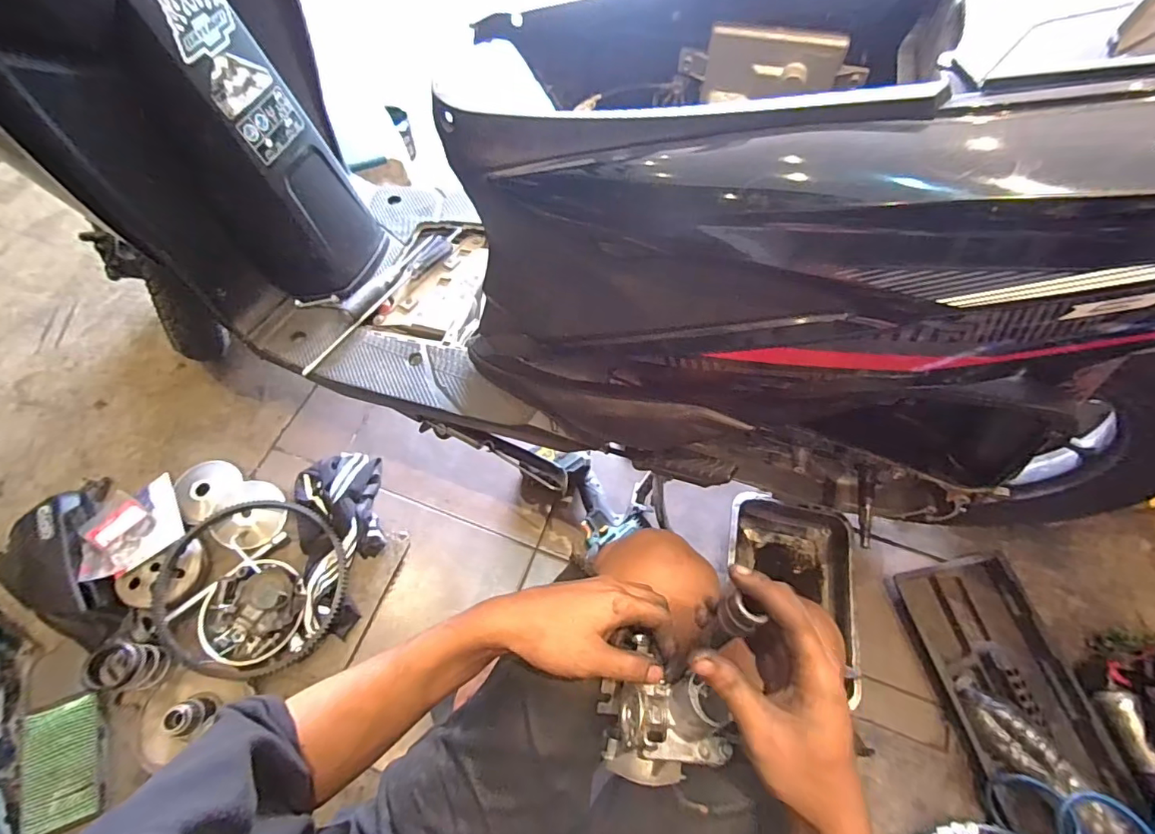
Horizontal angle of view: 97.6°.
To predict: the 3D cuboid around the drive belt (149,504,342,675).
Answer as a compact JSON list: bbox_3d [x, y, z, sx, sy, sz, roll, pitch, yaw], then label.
[{"bbox_3d":[-0.525,0.268,0.820,0.294,0.027,0.271,1,64,-3],"label":"drive belt"}]

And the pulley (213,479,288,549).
[{"bbox_3d":[-0.572,0.171,0.896,0.109,0.024,0.123,7,63,0],"label":"pulley"}]

